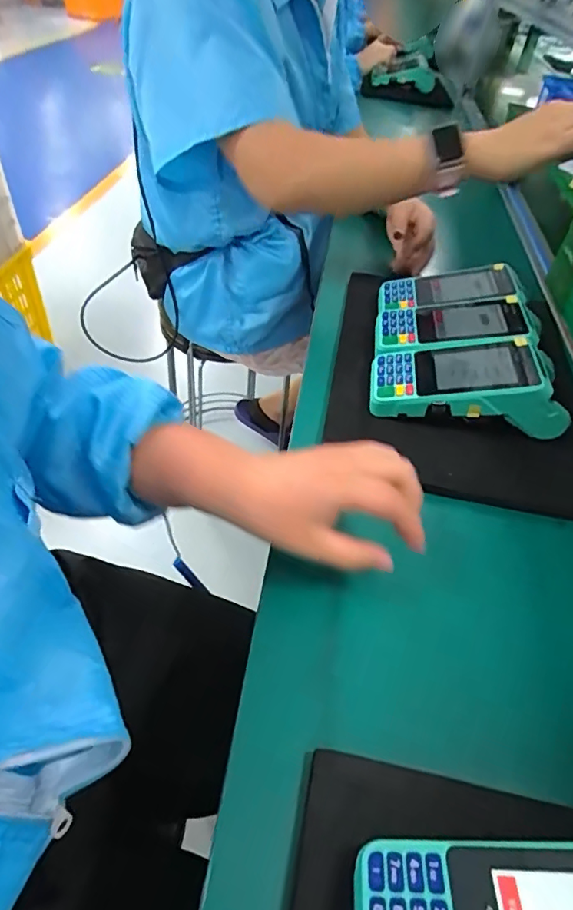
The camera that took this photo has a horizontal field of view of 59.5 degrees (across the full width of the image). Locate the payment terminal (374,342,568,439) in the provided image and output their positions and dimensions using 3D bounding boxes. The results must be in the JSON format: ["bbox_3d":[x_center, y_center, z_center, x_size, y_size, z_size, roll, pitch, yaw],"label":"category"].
[{"bbox_3d":[0.163,-0.068,0.455,0.167,0.056,0.080,10,47,3],"label":"payment terminal"}]

